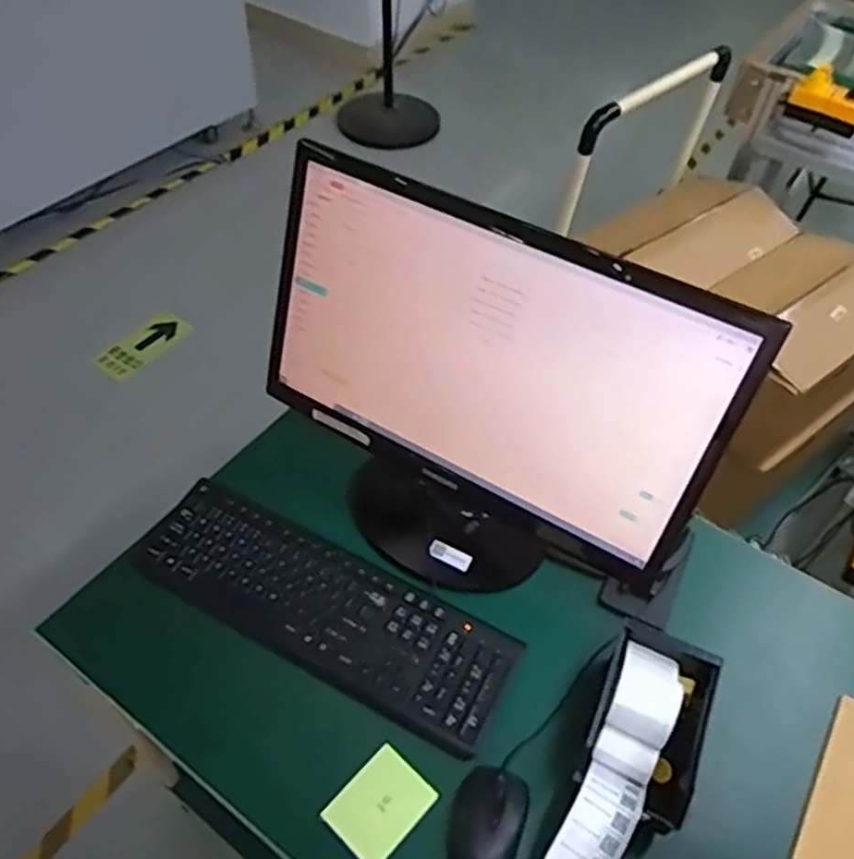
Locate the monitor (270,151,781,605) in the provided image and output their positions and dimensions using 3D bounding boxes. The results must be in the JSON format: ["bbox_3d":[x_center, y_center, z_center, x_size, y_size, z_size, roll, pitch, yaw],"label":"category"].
[{"bbox_3d":[0.044,-0.022,0.791,0.493,0.365,0.162,27,54,18],"label":"monitor"}]

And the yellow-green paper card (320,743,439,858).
[{"bbox_3d":[-0.045,0.364,0.714,0.073,0.011,0.091,36,57,24],"label":"yellow-green paper card"}]

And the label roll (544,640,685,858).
[{"bbox_3d":[0.148,0.383,0.685,0.066,0.081,0.376,26,53,17],"label":"label roll"}]

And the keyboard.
[{"bbox_3d":[-0.119,0.193,0.831,0.445,0.018,0.134,24,53,16],"label":"keyboard"}]

